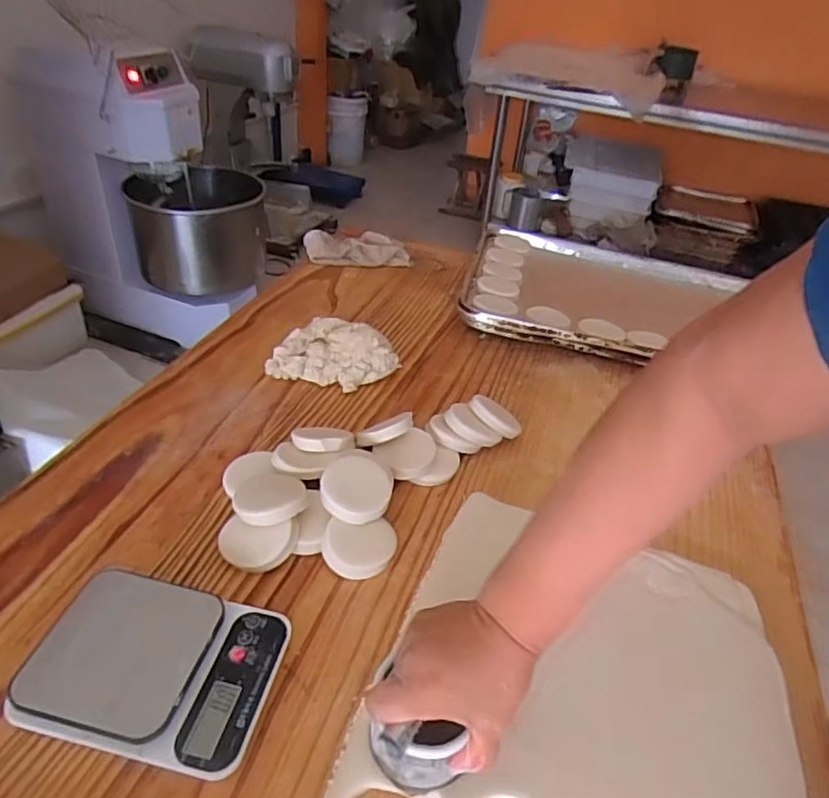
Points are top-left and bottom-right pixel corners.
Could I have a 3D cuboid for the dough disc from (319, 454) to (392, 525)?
[{"bbox_3d":[-0.062,0.093,0.664,0.073,0.016,0.090,30,47,-2],"label":"dough disc"}]

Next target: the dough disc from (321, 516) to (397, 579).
[{"bbox_3d":[-0.056,0.156,0.635,0.078,0.016,0.065,9,48,-21],"label":"dough disc"}]

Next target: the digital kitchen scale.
[{"bbox_3d":[-0.206,0.215,0.495,0.178,0.040,0.136,11,37,6],"label":"digital kitchen scale"}]

